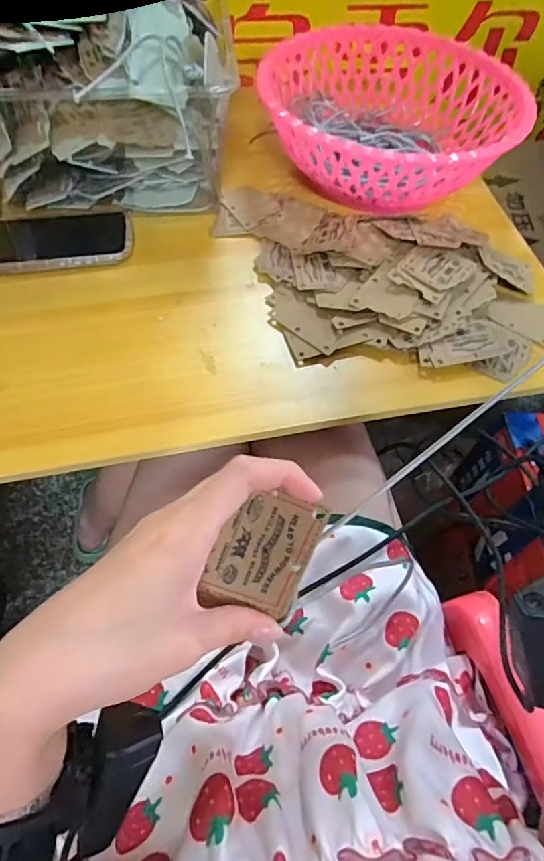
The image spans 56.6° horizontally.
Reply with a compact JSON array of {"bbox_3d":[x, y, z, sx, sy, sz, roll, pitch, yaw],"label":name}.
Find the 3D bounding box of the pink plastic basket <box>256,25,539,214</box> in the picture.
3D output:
[{"bbox_3d":[0.139,-0.377,0.614,0.291,0.092,0.299,2,59,-2],"label":"pink plastic basket"}]

